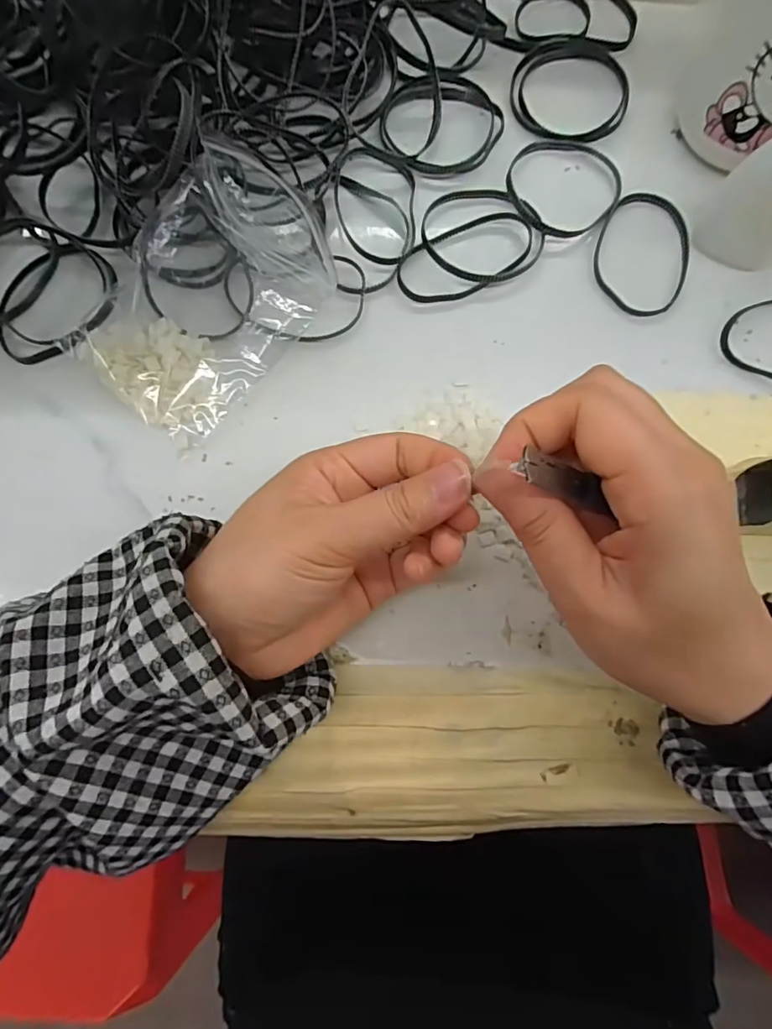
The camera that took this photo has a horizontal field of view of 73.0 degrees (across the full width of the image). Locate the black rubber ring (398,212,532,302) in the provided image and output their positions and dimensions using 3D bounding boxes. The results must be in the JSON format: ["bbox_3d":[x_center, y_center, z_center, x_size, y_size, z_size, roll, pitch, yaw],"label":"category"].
[{"bbox_3d":[0.041,-0.133,0.269,0.072,0.007,0.036,-28,83,-5],"label":"black rubber ring"}]

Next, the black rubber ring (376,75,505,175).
[{"bbox_3d":[0.030,-0.212,0.279,0.065,0.010,0.055,4,81,0],"label":"black rubber ring"}]

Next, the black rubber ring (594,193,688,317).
[{"bbox_3d":[0.134,-0.137,0.272,0.047,0.005,0.067,11,81,1],"label":"black rubber ring"}]

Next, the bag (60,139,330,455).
[{"bbox_3d":[-0.084,-0.108,0.254,0.090,0.024,0.131,41,83,5],"label":"bag"}]

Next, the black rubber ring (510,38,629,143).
[{"bbox_3d":[0.102,-0.234,0.286,0.065,0.006,0.065,0,81,-1],"label":"black rubber ring"}]

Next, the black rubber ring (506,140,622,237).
[{"bbox_3d":[0.094,-0.175,0.276,0.061,0.010,0.053,-6,81,-2],"label":"black rubber ring"}]

